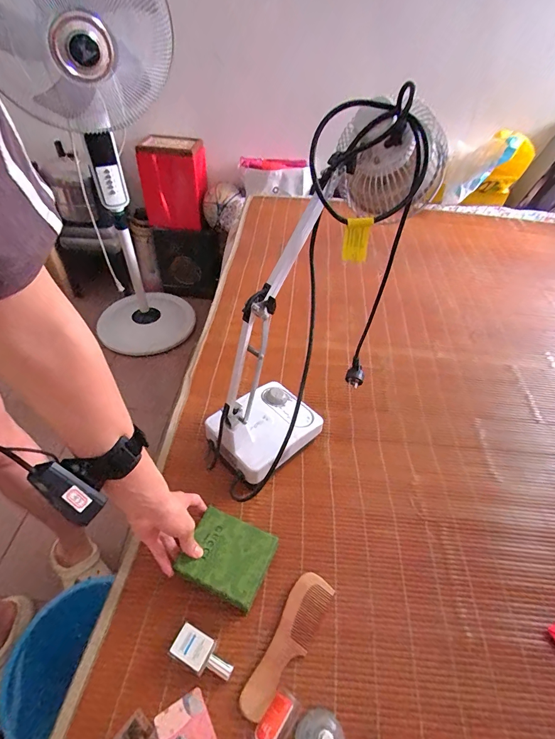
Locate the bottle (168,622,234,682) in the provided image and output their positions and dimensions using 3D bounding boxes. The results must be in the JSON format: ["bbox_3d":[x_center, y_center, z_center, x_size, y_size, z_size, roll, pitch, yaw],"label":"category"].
[{"bbox_3d":[-0.093,0.355,0.449,0.079,0.023,0.038,22,48,16],"label":"bottle"}]

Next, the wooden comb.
[{"bbox_3d":[0.015,0.350,0.468,0.050,0.005,0.172,27,50,20],"label":"wooden comb"}]

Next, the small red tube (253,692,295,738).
[{"bbox_3d":[-0.017,0.408,0.394,0.024,0.028,0.096,27,64,20],"label":"small red tube"}]

